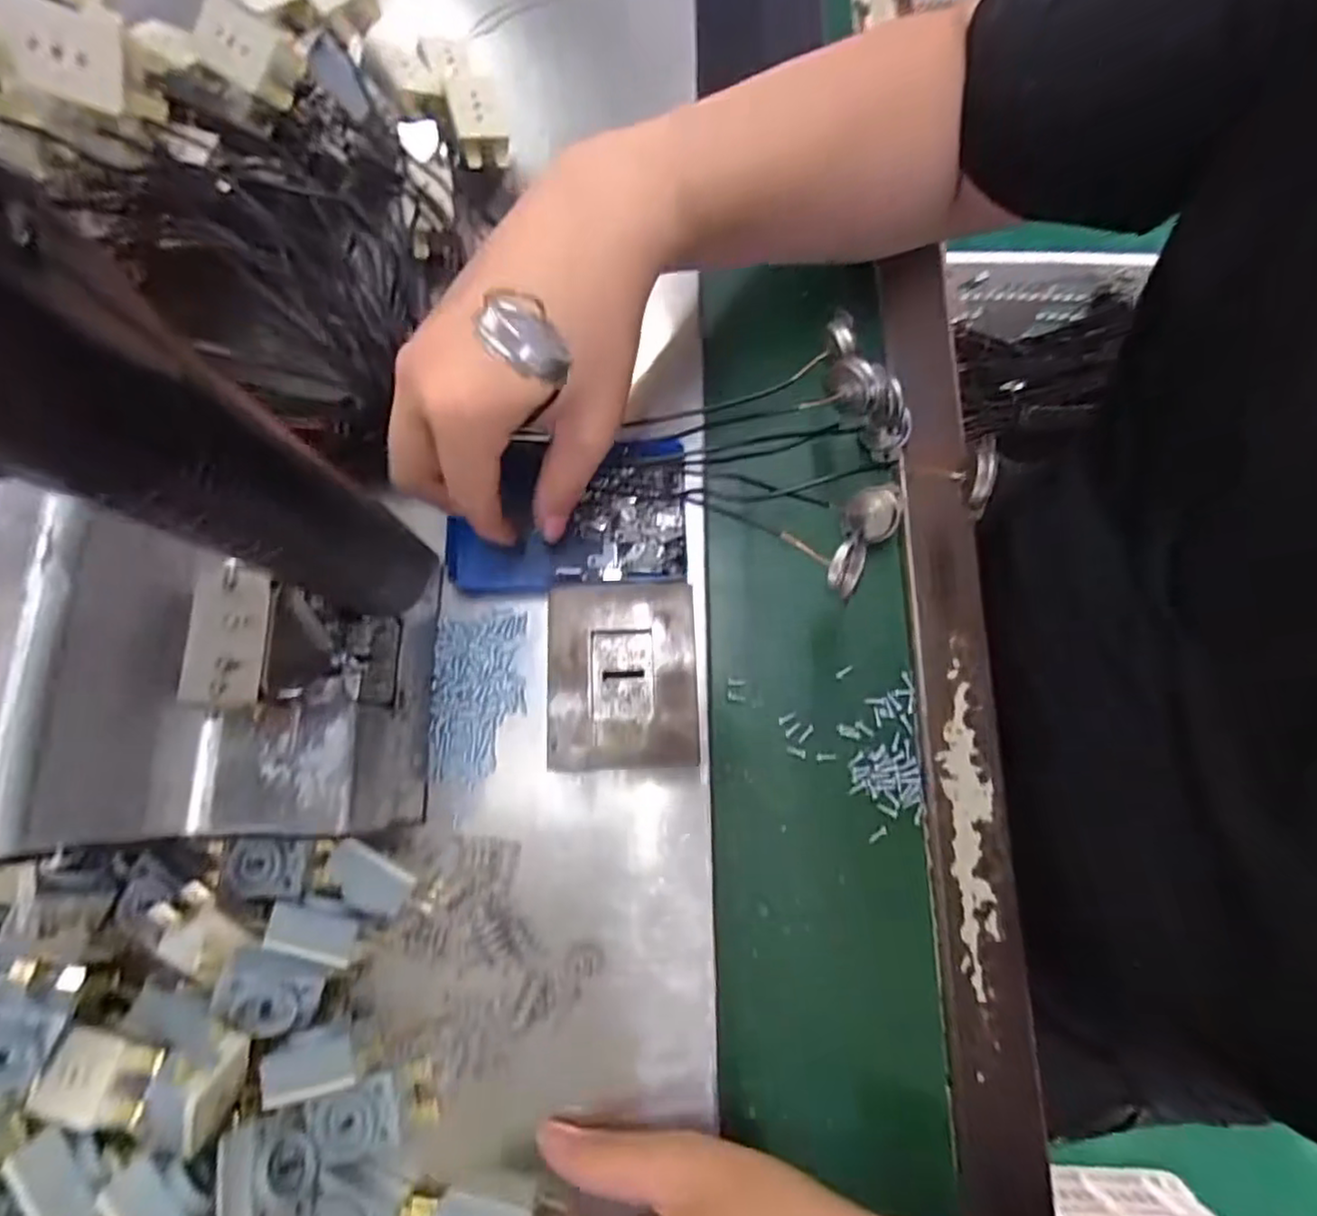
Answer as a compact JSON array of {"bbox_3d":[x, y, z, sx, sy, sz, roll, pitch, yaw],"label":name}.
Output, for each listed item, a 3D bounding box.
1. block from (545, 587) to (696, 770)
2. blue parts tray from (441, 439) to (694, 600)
[{"bbox_3d":[-0.016,0.031,0.305,0.063,0.028,0.078,-2,77,-1],"label":"block"},{"bbox_3d":[-0.042,-0.045,0.321,0.109,0.027,0.067,-2,77,-1],"label":"blue parts tray"}]

